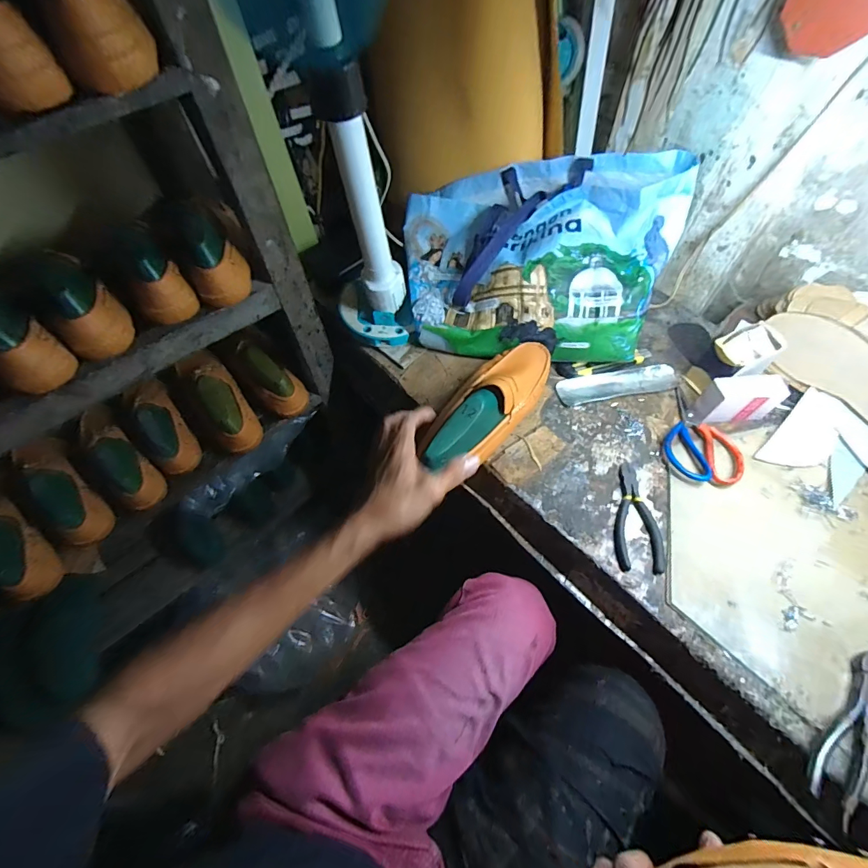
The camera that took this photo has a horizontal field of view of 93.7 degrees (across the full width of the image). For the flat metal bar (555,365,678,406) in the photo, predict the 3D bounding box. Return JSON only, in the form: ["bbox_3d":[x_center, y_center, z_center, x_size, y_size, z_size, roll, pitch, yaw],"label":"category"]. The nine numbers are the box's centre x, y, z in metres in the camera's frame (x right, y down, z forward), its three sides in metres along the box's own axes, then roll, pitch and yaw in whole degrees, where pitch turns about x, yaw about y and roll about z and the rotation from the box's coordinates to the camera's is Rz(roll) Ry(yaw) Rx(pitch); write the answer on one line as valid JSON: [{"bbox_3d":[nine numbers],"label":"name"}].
[{"bbox_3d":[0.305,-0.084,0.675,0.202,0.010,0.050,-10,58,-4],"label":"flat metal bar"}]

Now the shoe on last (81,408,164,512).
[{"bbox_3d":[-0.571,0.045,0.733,0.079,0.076,0.209,-41,66,-19],"label":"shoe on last"}]

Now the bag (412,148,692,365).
[{"bbox_3d":[0.159,-0.279,0.674,0.429,0.226,0.250,7,61,7],"label":"bag"}]

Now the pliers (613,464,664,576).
[{"bbox_3d":[0.273,0.109,0.556,0.055,0.013,0.154,5,58,5],"label":"pliers"}]

